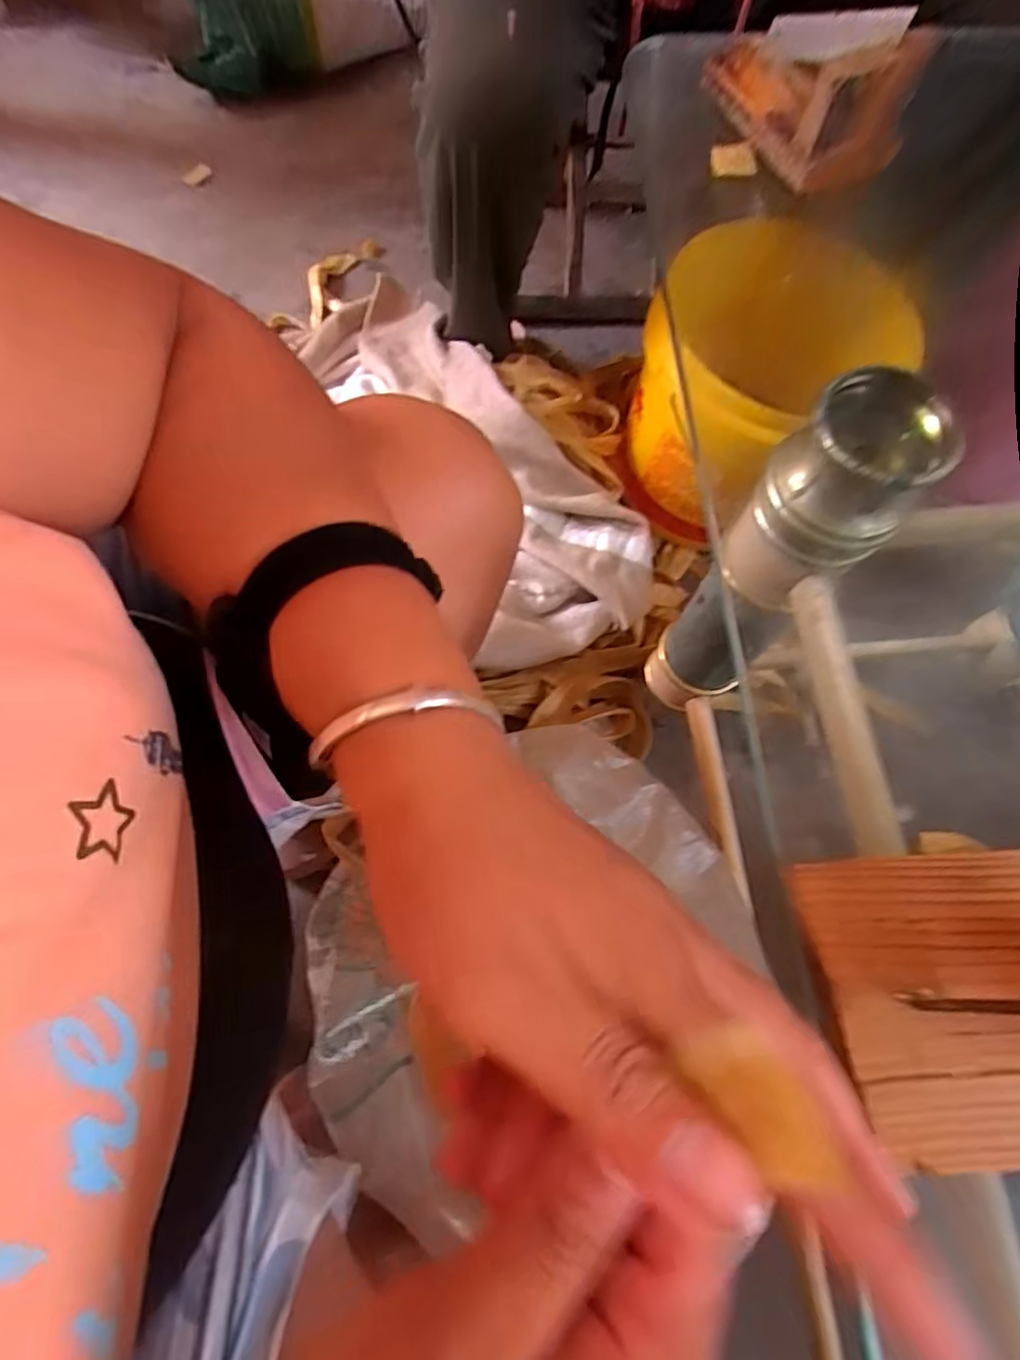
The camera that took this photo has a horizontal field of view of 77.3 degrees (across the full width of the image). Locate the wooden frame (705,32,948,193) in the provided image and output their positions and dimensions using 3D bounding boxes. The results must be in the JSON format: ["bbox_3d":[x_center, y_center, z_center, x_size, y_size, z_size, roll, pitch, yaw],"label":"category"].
[{"bbox_3d":[0.166,-0.340,0.356,0.058,0.057,0.114,-25,74,-10],"label":"wooden frame"}]

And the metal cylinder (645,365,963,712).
[{"bbox_3d":[0.183,-0.068,0.480,0.067,0.351,0.079,-40,77,-14],"label":"metal cylinder"}]

